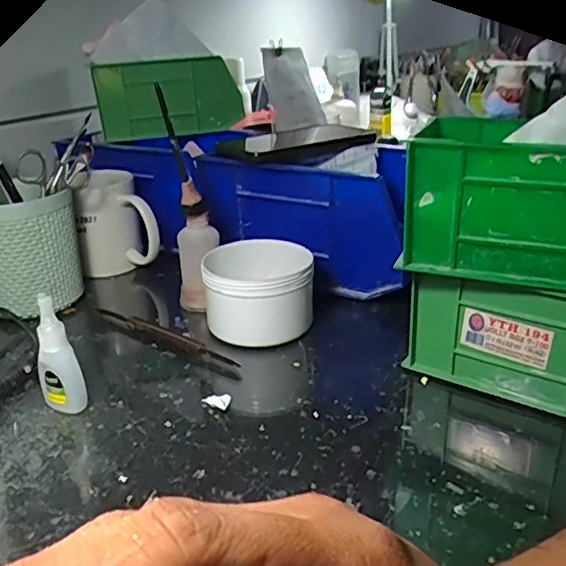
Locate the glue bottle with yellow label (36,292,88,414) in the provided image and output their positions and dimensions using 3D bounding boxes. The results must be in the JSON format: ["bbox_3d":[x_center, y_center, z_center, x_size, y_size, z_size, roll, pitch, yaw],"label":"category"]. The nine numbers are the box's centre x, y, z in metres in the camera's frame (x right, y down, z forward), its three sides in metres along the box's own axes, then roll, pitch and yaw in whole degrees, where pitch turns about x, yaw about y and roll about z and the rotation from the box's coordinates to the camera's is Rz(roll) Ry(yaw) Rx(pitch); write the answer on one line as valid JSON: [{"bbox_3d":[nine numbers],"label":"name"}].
[{"bbox_3d":[-0.151,0.050,0.393,0.022,0.085,0.018,15,29,33],"label":"glue bottle with yellow label"}]

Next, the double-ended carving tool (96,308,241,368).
[{"bbox_3d":[-0.099,0.044,0.490,0.156,0.013,0.012,16,29,34],"label":"double-ended carving tool"}]

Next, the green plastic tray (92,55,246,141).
[{"bbox_3d":[-0.127,-0.208,0.663,0.156,0.082,0.015,-7,21,-9],"label":"green plastic tray"}]

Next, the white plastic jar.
[{"bbox_3d":[-0.020,0.008,0.496,0.088,0.065,0.076,-2,24,0],"label":"white plastic jar"}]

